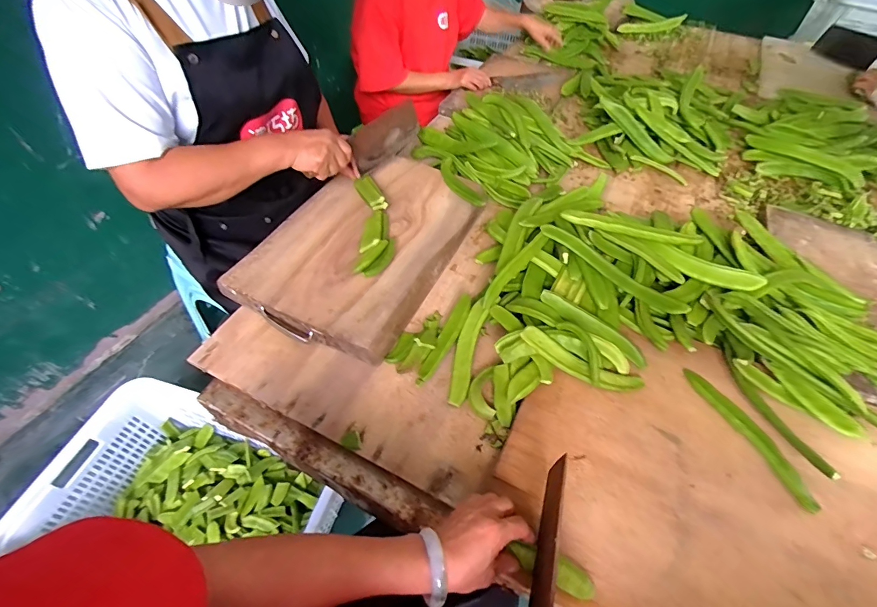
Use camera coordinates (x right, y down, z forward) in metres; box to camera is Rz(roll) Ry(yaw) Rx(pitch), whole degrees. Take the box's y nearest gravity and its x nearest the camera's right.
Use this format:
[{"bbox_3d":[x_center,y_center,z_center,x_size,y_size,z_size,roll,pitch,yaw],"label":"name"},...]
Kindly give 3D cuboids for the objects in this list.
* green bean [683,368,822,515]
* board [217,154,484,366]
[{"bbox_3d":[0.417,0.171,0.545,0.036,0.007,0.202,-19,56,-17],"label":"green bean"},{"bbox_3d":[-0.131,-0.120,0.756,0.292,0.046,0.442,24,55,15],"label":"board"}]

